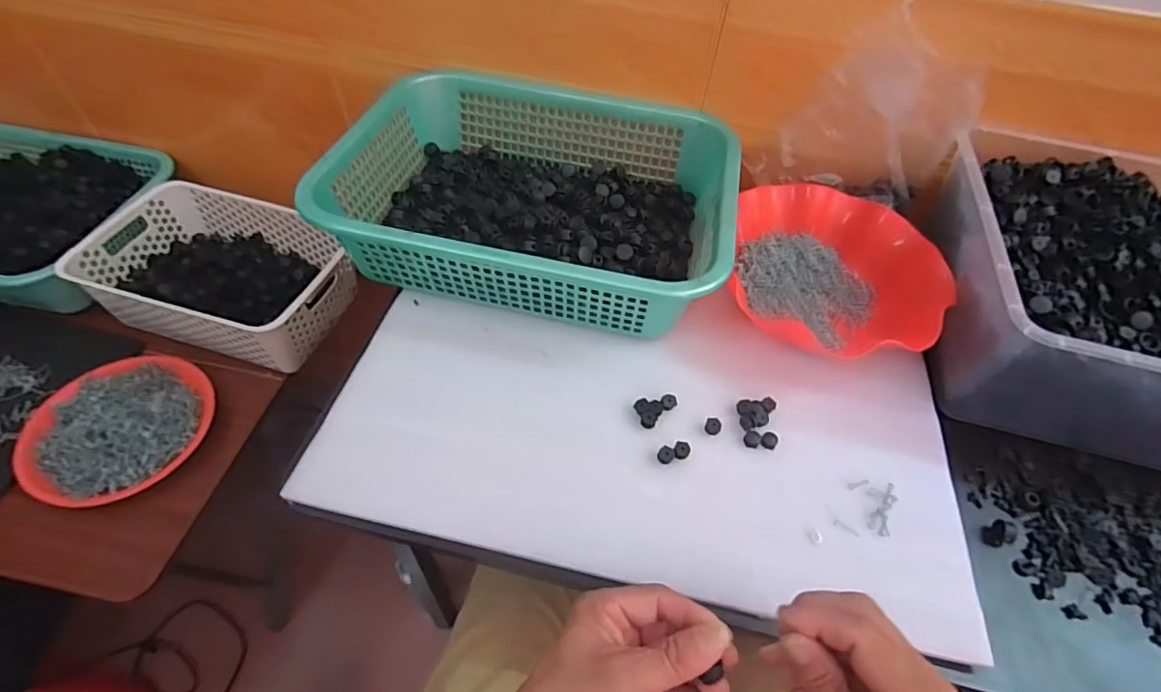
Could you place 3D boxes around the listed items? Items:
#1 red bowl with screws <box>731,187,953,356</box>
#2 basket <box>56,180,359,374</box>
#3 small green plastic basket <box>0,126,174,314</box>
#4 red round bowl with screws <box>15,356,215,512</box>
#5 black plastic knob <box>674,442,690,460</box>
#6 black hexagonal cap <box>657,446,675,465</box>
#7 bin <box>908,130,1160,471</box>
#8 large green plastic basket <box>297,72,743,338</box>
[{"bbox_3d":[0.256,-0.076,0.554,0.193,0.056,0.178,2,53,-3],"label":"red bowl with screws"},{"bbox_3d":[-0.483,-0.102,0.753,0.313,0.100,0.225,13,53,5],"label":"basket"},{"bbox_3d":[-0.826,-0.195,0.805,0.420,0.114,0.302,10,53,3],"label":"small green plastic basket"},{"bbox_3d":[-0.535,0.093,0.641,0.174,0.036,0.188,2,53,-3],"label":"red round bowl with screws"},{"bbox_3d":[0.084,0.086,0.452,0.013,0.009,0.014,2,53,-3],"label":"black plastic knob"},{"bbox_3d":[0.070,0.090,0.450,0.013,0.010,0.011,21,54,11],"label":"black hexagonal cap"},{"bbox_3d":[0.485,-0.046,0.510,0.292,0.132,0.288,15,53,7],"label":"bin"},{"bbox_3d":[-0.041,-0.157,0.568,0.373,0.091,0.279,12,53,4],"label":"large green plastic basket"}]

